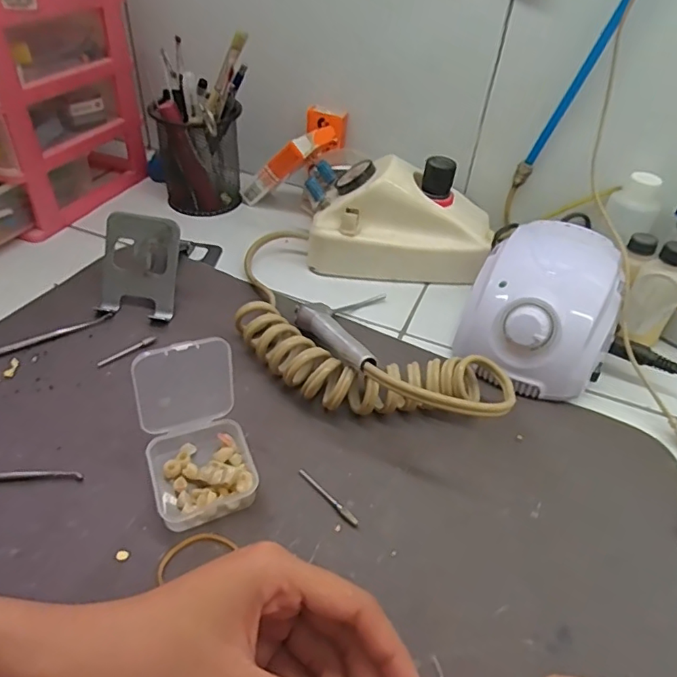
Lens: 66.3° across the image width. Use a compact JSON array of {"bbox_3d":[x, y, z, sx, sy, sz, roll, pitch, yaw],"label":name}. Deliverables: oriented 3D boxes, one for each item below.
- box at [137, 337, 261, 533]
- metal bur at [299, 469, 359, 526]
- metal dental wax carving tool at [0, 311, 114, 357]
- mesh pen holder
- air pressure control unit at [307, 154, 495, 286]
[{"bbox_3d":[-0.081,0.051,0.293,0.059,0.072,0.077,-15,46,-21],"label":"box"},{"bbox_3d":[-0.006,0.093,0.306,0.005,0.004,0.047,-32,54,-33],"label":"metal bur"},{"bbox_3d":[-0.245,0.008,0.375,0.156,0.006,0.013,-23,49,-27],"label":"metal dental wax carving tool"},{"bbox_3d":[-0.144,-0.189,0.539,0.078,0.104,0.070,20,45,16],"label":"mesh pen holder"},{"bbox_3d":[0.060,-0.108,0.480,0.164,0.089,0.074,6,43,1],"label":"air pressure control unit"}]

